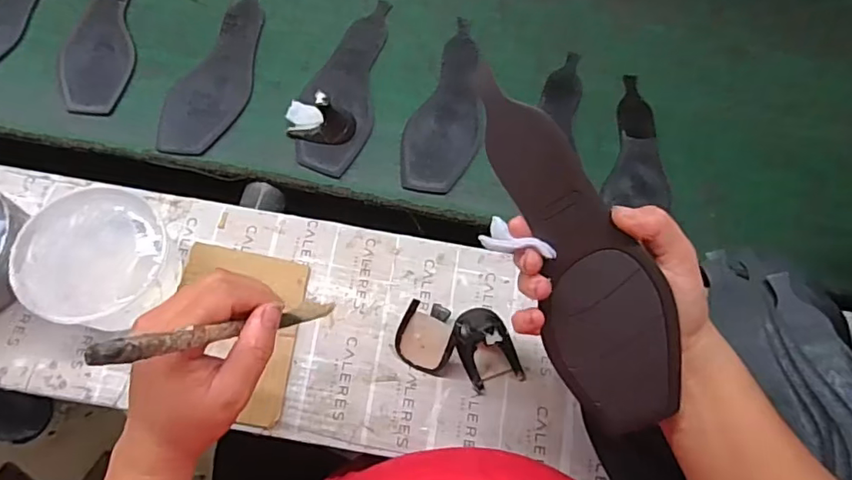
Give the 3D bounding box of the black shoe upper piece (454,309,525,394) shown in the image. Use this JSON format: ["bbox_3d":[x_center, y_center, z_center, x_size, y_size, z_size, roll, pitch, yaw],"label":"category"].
[{"bbox_3d":[0.053,0.092,0.474,0.046,0.017,0.068,-20,69,-11],"label":"black shoe upper piece"}]

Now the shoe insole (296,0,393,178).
[{"bbox_3d":[-0.090,-0.177,0.606,0.075,0.008,0.232,5,66,0],"label":"shoe insole"}]

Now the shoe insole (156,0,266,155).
[{"bbox_3d":[-0.220,-0.192,0.605,0.077,0.004,0.232,16,67,5],"label":"shoe insole"}]

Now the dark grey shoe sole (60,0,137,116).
[{"bbox_3d":[-0.366,-0.238,0.617,0.074,0.005,0.225,-9,67,-6],"label":"dark grey shoe sole"}]

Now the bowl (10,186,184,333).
[{"bbox_3d":[-0.272,0.022,0.467,0.125,0.063,0.110,38,71,12],"label":"bowl"}]

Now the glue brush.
[{"bbox_3d":[-0.107,0.046,0.310,0.017,0.178,0.018,45,102,16],"label":"glue brush"}]

